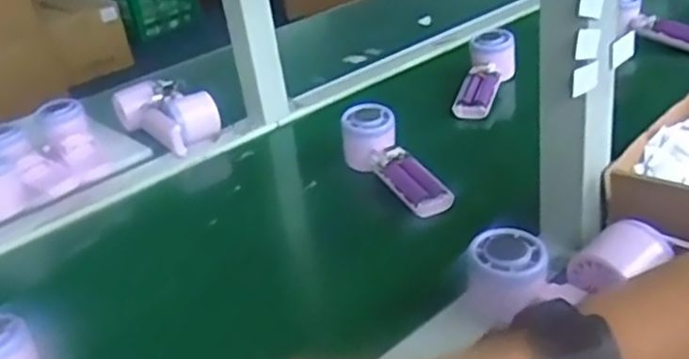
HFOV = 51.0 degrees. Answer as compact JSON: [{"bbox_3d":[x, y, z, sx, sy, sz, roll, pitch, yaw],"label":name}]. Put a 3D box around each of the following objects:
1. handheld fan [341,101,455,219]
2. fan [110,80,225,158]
[{"bbox_3d":[0.050,-0.014,0.733,0.050,0.049,0.162,-19,47,-22],"label":"handheld fan"},{"bbox_3d":[-0.223,-0.086,0.895,0.142,0.048,0.073,20,39,37],"label":"fan"}]

